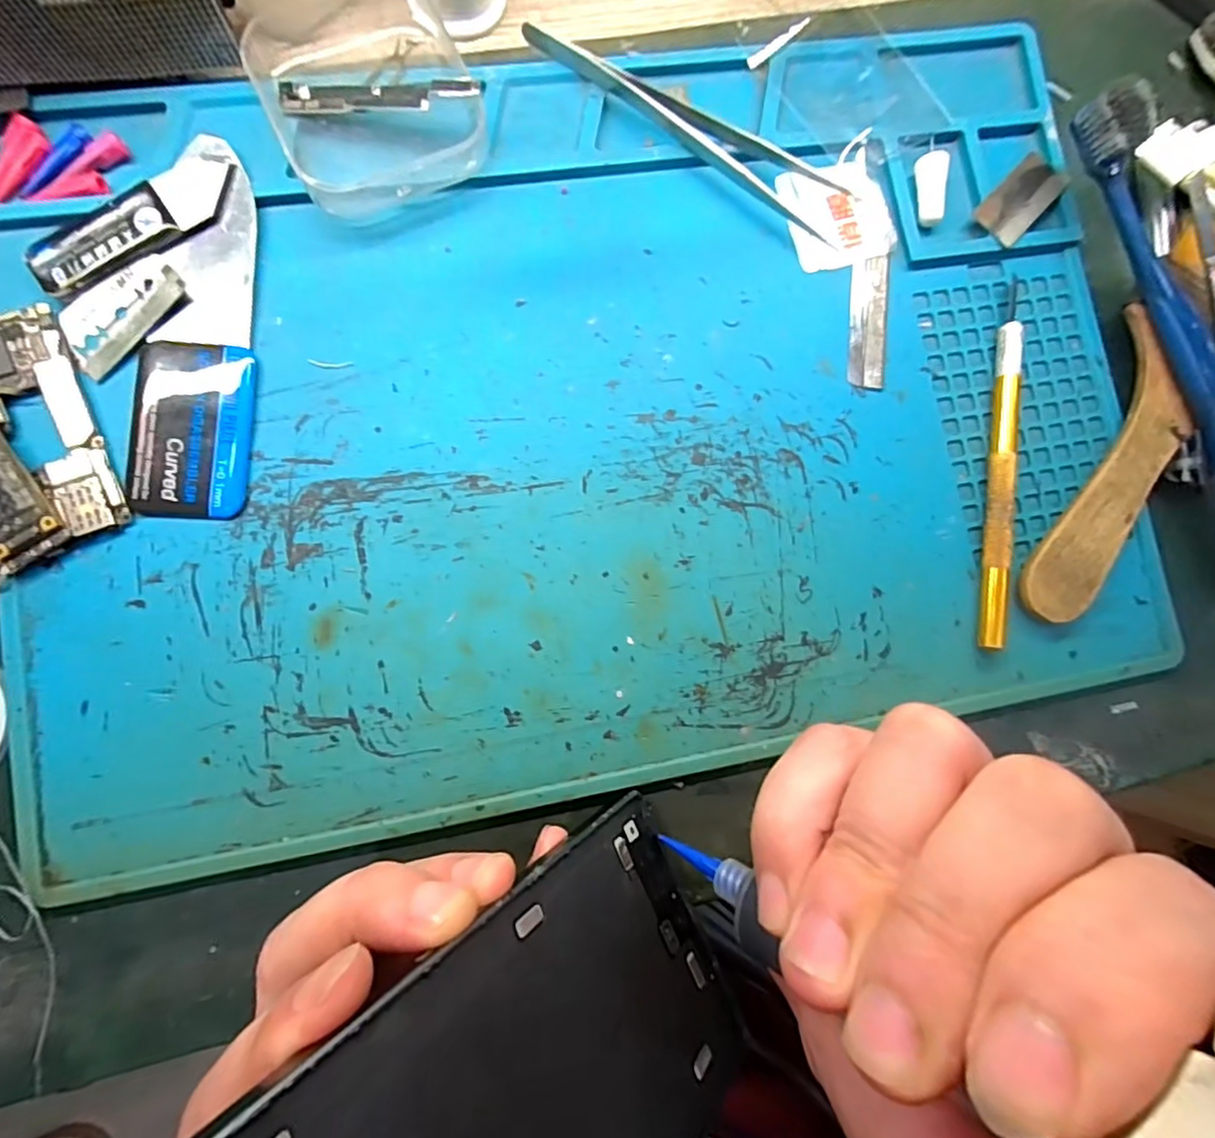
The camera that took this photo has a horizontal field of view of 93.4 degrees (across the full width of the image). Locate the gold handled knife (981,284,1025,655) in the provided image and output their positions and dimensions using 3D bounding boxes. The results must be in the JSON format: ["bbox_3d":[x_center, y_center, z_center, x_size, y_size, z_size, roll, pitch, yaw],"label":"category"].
[{"bbox_3d":[0.139,-0.039,0.202,0.007,0.009,0.132,9,84,-5],"label":"gold handled knife"}]

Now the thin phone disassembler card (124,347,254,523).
[{"bbox_3d":[-0.131,-0.044,0.179,0.034,0.004,0.055,2,85,-5],"label":"thin phone disassembler card"}]

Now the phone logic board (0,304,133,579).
[{"bbox_3d":[-0.180,-0.039,0.171,0.045,0.007,0.074,-22,87,-19],"label":"phone logic board"}]

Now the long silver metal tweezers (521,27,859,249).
[{"bbox_3d":[0.029,-0.155,0.200,0.126,0.010,0.017,27,83,-3],"label":"long silver metal tweezers"}]

